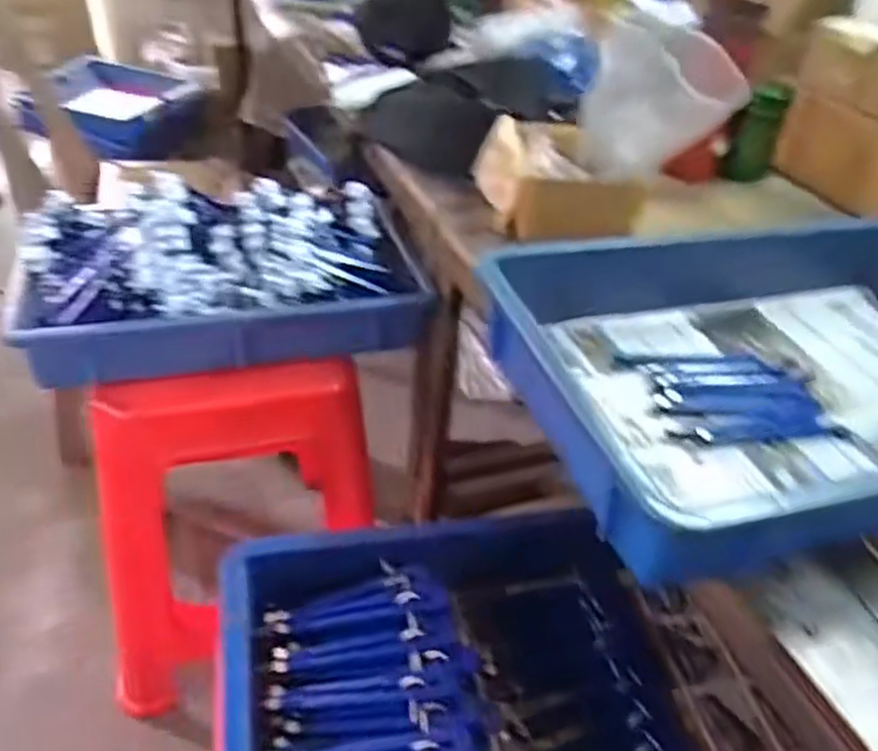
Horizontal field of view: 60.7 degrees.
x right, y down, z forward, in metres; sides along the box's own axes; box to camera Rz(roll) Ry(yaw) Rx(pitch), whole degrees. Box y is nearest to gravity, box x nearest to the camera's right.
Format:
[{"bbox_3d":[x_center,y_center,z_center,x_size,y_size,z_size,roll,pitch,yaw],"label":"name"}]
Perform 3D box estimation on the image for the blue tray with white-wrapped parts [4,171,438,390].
[{"bbox_3d":[-0.236,-0.118,0.848,0.434,0.132,0.223,-6,38,-16],"label":"blue tray with white-wrapped parts"}]

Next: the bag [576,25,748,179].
[{"bbox_3d":[0.205,-0.243,0.697,0.134,0.141,0.093,10,36,6],"label":"bag"}]

